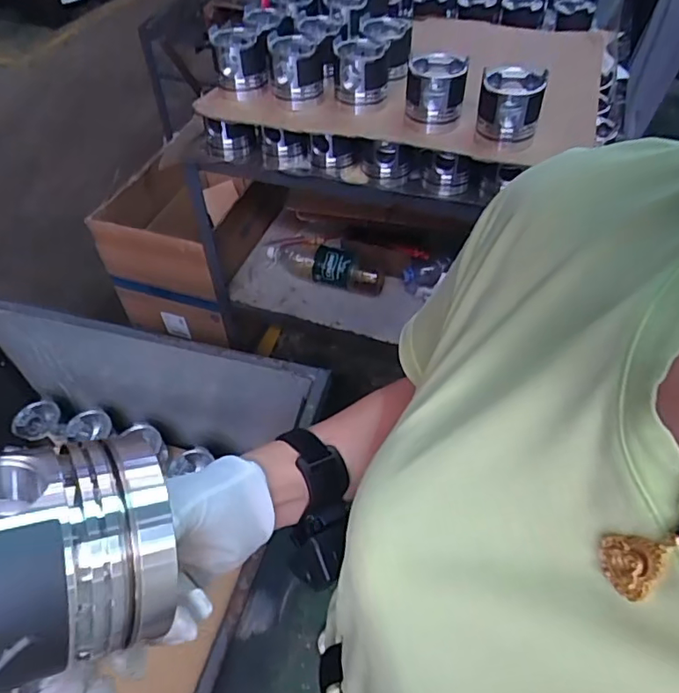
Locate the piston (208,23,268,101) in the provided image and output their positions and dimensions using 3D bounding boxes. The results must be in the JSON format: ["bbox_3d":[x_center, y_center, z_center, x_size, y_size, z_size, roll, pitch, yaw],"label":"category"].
[{"bbox_3d":[-0.187,-0.537,1.031,0.095,0.096,0.107,-15,52,-11],"label":"piston"}]

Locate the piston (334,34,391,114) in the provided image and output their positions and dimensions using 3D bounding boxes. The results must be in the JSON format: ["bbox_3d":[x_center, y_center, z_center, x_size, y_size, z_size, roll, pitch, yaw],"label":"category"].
[{"bbox_3d":[0.039,-0.496,0.994,0.095,0.086,0.104,0,51,1],"label":"piston"}]

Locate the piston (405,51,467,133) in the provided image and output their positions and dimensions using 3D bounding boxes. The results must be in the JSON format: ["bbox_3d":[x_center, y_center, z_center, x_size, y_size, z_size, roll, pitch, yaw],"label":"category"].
[{"bbox_3d":[0.165,-0.439,0.948,0.095,0.100,0.095,5,51,5],"label":"piston"}]

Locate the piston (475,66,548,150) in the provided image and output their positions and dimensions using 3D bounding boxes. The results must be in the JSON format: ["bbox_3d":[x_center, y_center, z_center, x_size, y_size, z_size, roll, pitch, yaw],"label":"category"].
[{"bbox_3d":[0.276,-0.394,0.898,0.096,0.096,0.099,11,52,10],"label":"piston"}]

